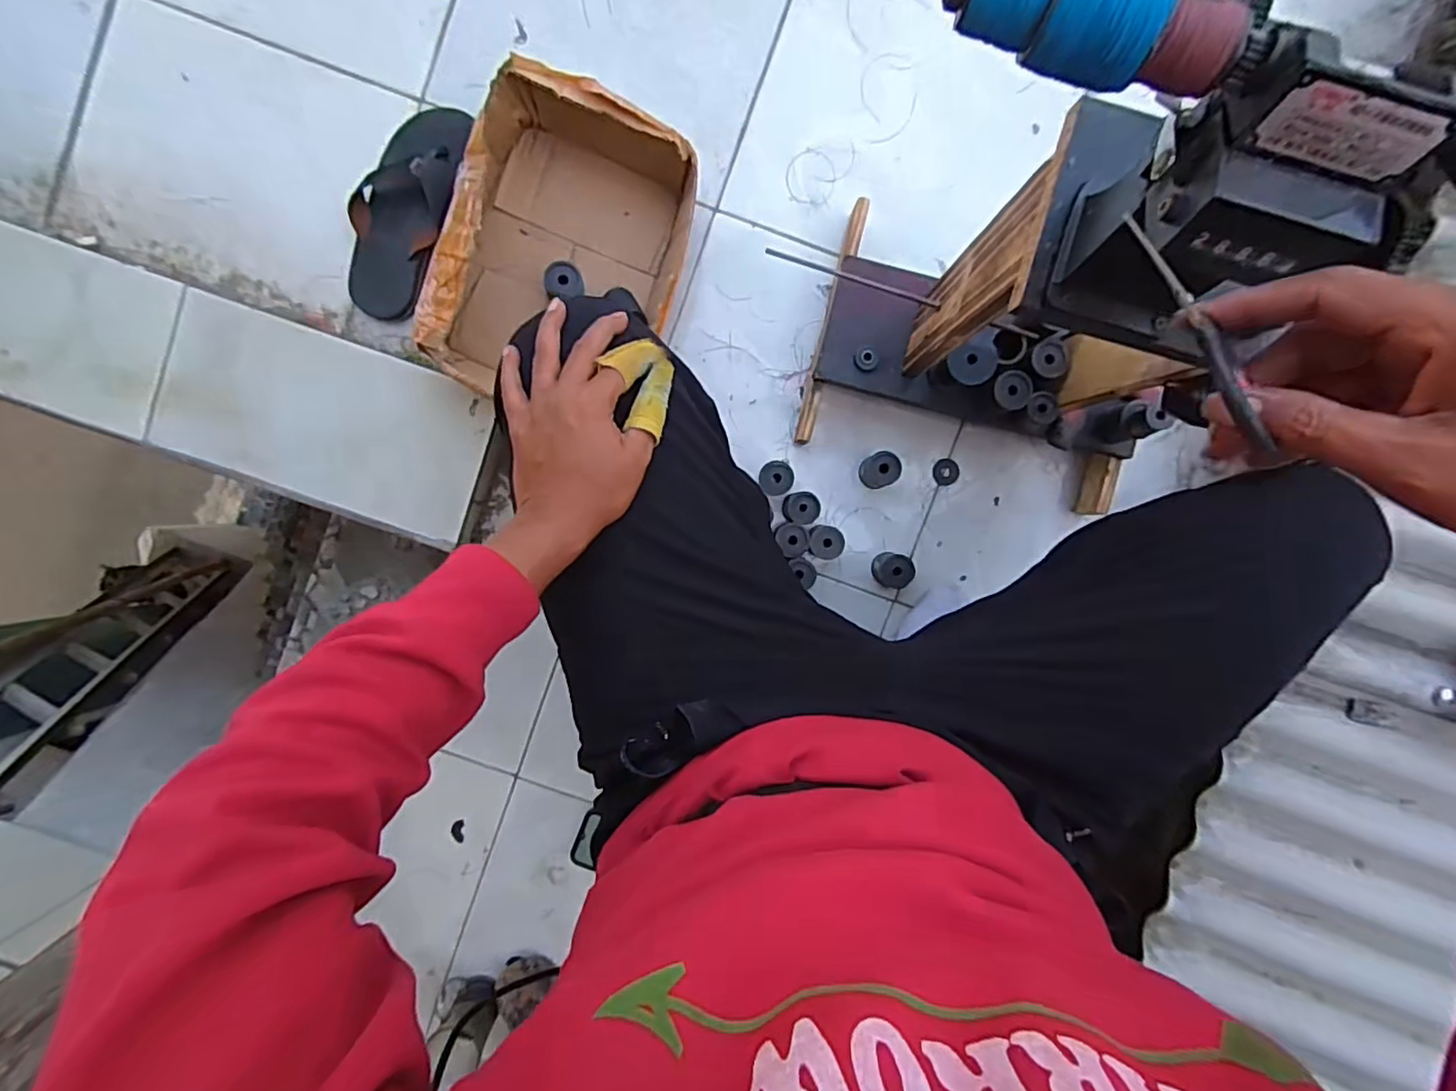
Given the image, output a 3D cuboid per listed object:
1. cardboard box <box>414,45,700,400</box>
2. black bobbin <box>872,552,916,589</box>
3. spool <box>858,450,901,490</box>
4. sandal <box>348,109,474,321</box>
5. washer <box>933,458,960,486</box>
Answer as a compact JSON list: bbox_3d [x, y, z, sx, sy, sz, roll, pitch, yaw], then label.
[{"bbox_3d":[-0.187,-0.341,0.736,0.254,0.148,0.339,15,93,-1],"label":"cardboard box"},{"bbox_3d":[0.214,0.032,0.811,0.044,0.055,0.046,0,93,0],"label":"black bobbin"},{"bbox_3d":[0.195,-0.098,0.801,0.045,0.051,0.042,0,93,0],"label":"spool"},{"bbox_3d":[-0.410,-0.427,0.782,0.122,0.040,0.275,17,93,-1],"label":"sandal"},{"bbox_3d":[0.292,-0.098,0.826,0.036,0.004,0.035,0,93,0],"label":"washer"}]

